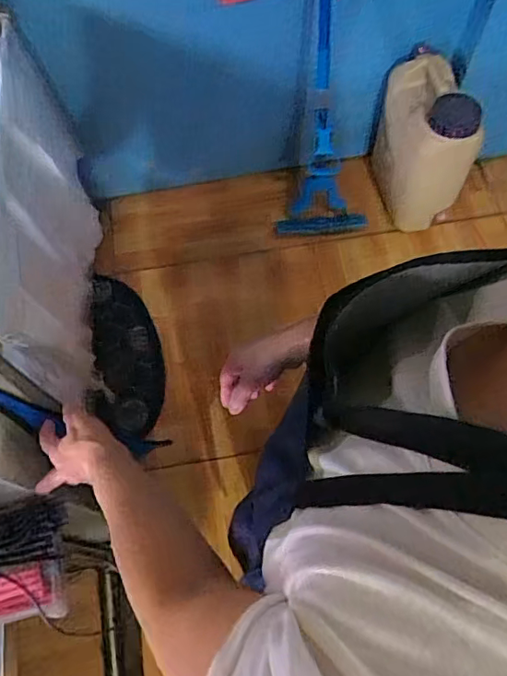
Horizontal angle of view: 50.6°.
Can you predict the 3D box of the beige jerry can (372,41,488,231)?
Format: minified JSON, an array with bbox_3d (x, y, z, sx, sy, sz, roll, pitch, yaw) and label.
[{"bbox_3d":[0.452,-0.524,1.465,0.204,0.383,0.314,-6,67,-2],"label":"beige jerry can"}]

